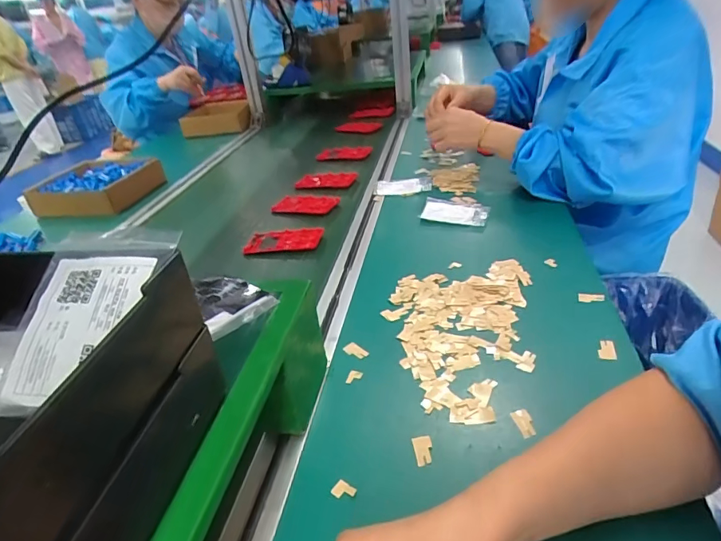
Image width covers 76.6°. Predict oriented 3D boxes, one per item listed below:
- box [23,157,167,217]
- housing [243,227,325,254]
[{"bbox_3d":[-0.594,-0.186,1.023,0.241,0.060,0.191,-1,32,10],"label":"box"},{"bbox_3d":[-0.126,-0.049,0.737,0.128,0.009,0.069,-2,32,14],"label":"housing"}]

